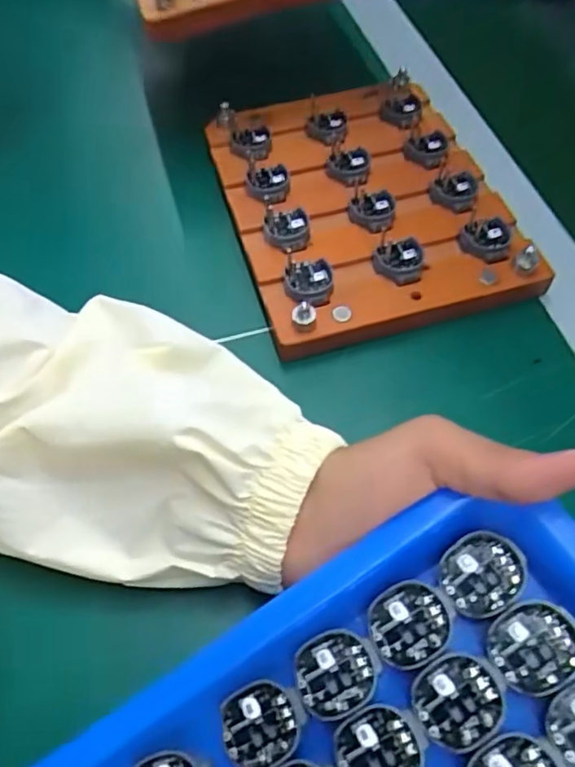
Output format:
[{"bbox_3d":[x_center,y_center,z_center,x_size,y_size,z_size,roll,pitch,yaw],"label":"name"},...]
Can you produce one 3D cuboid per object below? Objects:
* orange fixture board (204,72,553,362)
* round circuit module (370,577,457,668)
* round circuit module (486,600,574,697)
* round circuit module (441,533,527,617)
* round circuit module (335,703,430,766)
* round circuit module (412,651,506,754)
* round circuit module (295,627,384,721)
[{"bbox_3d":[0.042,-0.110,0.349,0.145,0.022,0.183,-16,61,-4],"label":"orange fixture board"},{"bbox_3d":[0.042,0.081,0.203,0.028,0.005,0.025,-20,62,-7],"label":"round circuit module"},{"bbox_3d":[0.079,0.084,0.191,0.028,0.008,0.025,-34,64,-14],"label":"round circuit module"},{"bbox_3d":[0.067,0.065,0.205,0.028,0.006,0.025,-35,64,-14],"label":"round circuit module"},{"bbox_3d":[0.029,0.116,0.188,0.024,0.005,0.029,27,66,18],"label":"round circuit module"},{"bbox_3d":[0.054,0.099,0.189,0.025,0.005,0.028,30,67,19],"label":"round circuit module"},{"bbox_3d":[0.017,0.097,0.201,0.028,0.004,0.024,-29,63,-11],"label":"round circuit module"}]

